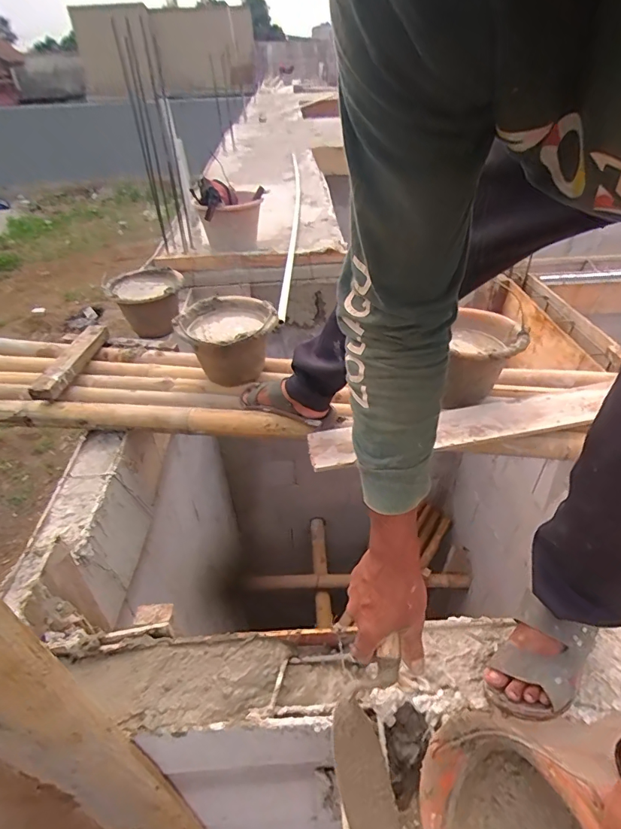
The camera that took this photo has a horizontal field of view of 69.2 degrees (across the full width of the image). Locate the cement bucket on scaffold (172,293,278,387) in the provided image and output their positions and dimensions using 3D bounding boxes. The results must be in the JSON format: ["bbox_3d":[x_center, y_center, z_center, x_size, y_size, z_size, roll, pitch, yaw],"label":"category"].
[{"bbox_3d":[-0.209,-0.181,1.180,0.240,0.181,0.254,-4,39,-2],"label":"cement bucket on scaffold"}]

